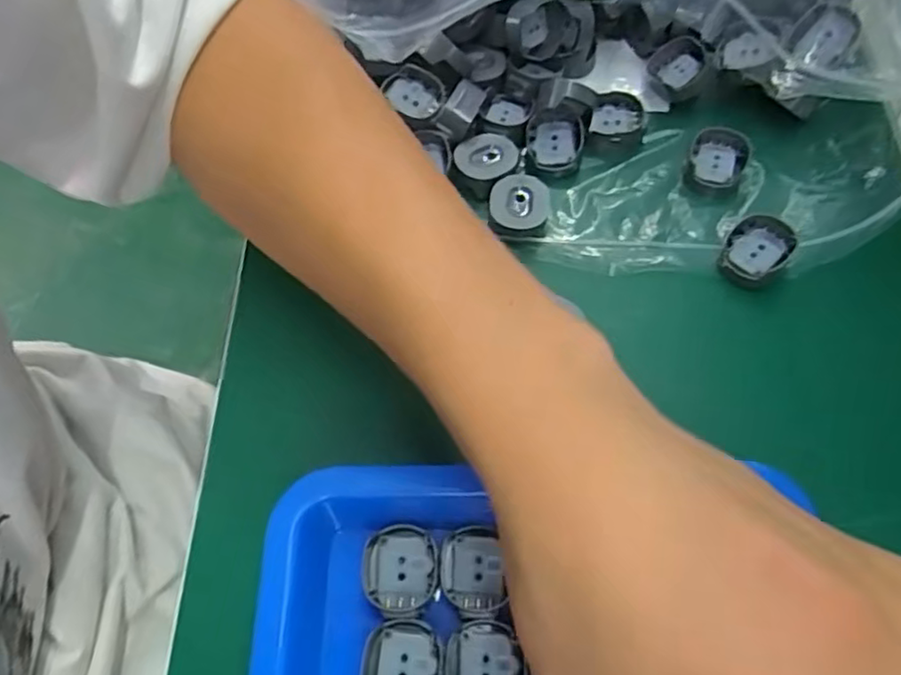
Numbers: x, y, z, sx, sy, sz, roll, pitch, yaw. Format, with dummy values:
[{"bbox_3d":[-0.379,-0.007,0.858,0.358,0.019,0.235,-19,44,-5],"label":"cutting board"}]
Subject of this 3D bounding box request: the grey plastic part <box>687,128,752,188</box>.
[{"bbox_3d":[0.118,-0.079,0.294,0.024,0.012,0.024,-1,64,2],"label":"grey plastic part"}]

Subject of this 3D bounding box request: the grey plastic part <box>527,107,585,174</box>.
[{"bbox_3d":[0.047,-0.088,0.300,0.025,0.012,0.026,6,64,5],"label":"grey plastic part"}]

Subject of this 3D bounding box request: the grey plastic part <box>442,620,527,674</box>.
[{"bbox_3d":[0.010,0.104,0.209,0.025,0.004,0.028,4,64,4],"label":"grey plastic part"}]

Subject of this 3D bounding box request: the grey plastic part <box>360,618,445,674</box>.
[{"bbox_3d":[-0.016,0.105,0.212,0.025,0.004,0.029,5,64,4],"label":"grey plastic part"}]

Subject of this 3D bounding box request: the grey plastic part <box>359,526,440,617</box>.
[{"bbox_3d":[-0.017,0.078,0.224,0.025,0.004,0.028,5,64,5],"label":"grey plastic part"}]

